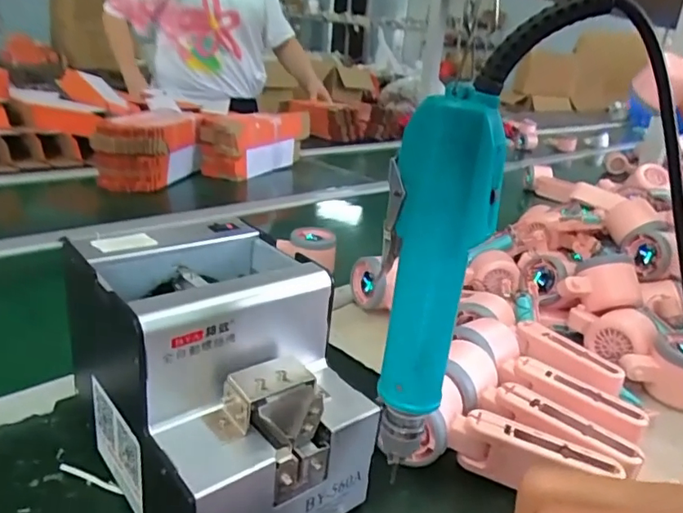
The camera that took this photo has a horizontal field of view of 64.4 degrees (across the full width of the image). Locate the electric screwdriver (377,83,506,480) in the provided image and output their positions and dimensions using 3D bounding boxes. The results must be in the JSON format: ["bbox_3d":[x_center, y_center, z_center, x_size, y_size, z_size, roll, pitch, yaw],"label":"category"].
[{"bbox_3d":[0.045,0.014,0.265,0.045,0.181,0.030,3,22,-7],"label":"electric screwdriver"}]

